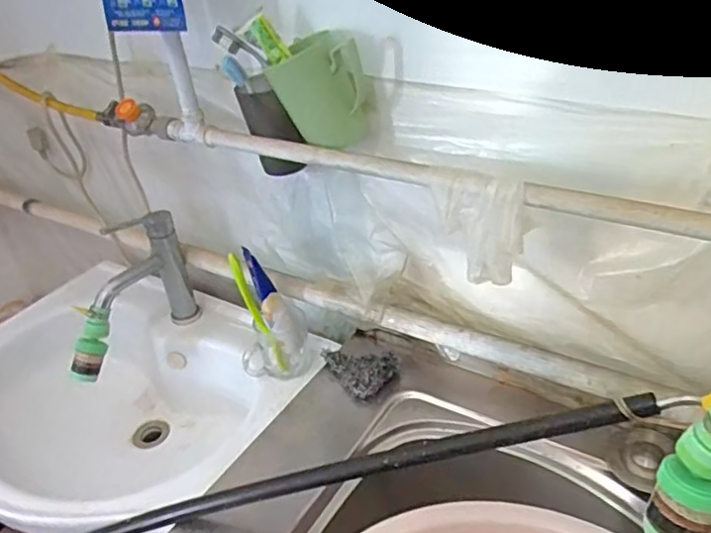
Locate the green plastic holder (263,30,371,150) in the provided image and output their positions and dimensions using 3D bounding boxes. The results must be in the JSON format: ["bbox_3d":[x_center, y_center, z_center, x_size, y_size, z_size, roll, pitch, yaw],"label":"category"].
[{"bbox_3d":[-0.033,-0.202,0.685,0.103,0.117,0.059,7,37,20],"label":"green plastic holder"}]

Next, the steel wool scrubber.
[{"bbox_3d":[0.011,0.132,0.826,0.079,0.033,0.101,-23,37,-21],"label":"steel wool scrubber"}]

